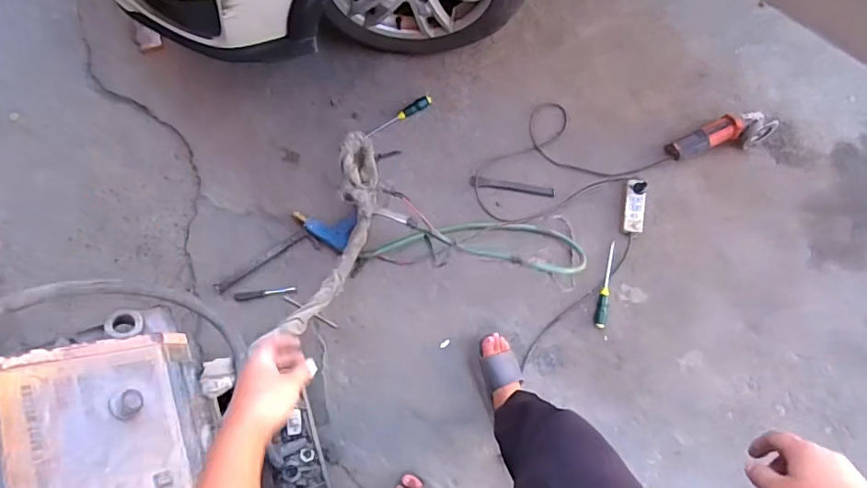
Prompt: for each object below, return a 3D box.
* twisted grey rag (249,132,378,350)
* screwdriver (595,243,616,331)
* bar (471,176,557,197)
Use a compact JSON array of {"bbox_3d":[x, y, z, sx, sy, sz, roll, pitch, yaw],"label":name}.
[{"bbox_3d":[-0.220,-0.032,1.317,0.119,0.243,0.588,14,67,4],"label":"twisted grey rag"},{"bbox_3d":[0.476,0.112,1.426,0.031,0.034,0.242,13,79,4],"label":"screwdriver"},{"bbox_3d":[0.225,-0.165,1.487,0.237,0.011,0.027,9,79,3],"label":"bar"}]

